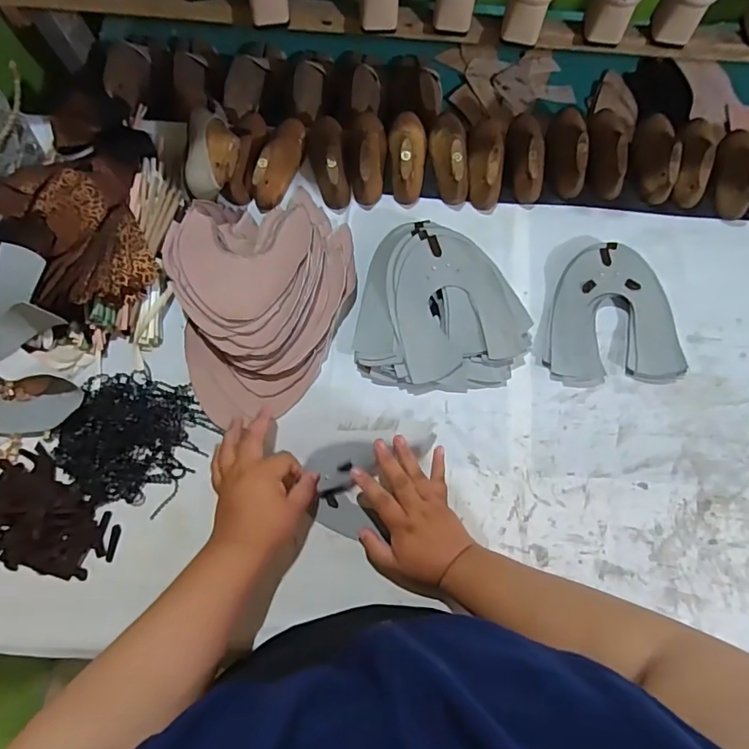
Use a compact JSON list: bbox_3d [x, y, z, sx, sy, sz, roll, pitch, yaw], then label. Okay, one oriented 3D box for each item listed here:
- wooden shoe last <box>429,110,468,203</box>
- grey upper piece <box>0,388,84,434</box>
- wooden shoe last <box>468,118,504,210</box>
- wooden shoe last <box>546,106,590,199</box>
[{"bbox_3d":[0.101,-0.304,0.676,0.050,0.050,0.141,-2,77,-1],"label":"wooden shoe last"},{"bbox_3d":[-0.429,0.044,0.601,0.162,0.024,0.054,2,77,0],"label":"grey upper piece"},{"bbox_3d":[0.151,-0.297,0.674,0.047,0.050,0.139,5,77,1],"label":"wooden shoe last"},{"bbox_3d":[0.258,-0.307,0.674,0.047,0.051,0.138,5,77,1],"label":"wooden shoe last"}]

